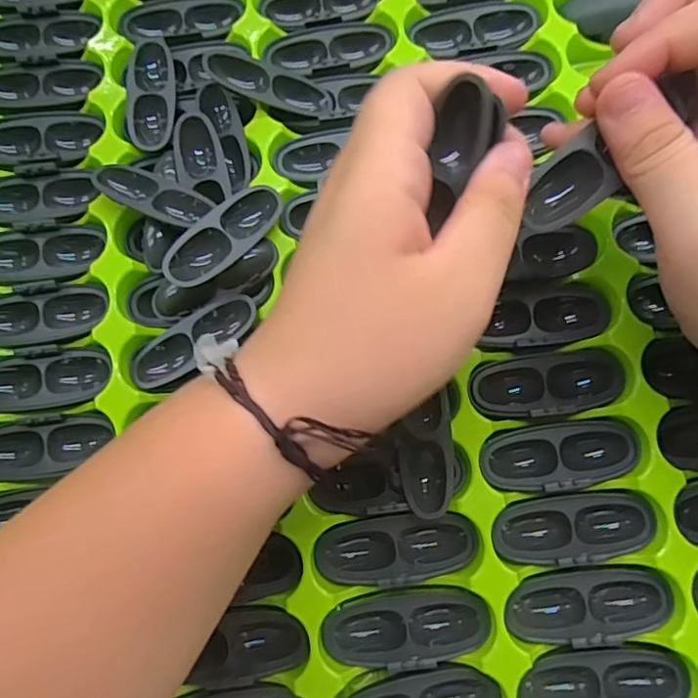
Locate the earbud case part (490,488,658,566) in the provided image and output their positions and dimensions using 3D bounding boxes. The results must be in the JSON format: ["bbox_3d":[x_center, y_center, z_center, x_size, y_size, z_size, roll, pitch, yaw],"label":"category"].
[{"bbox_3d":[0.095,0.076,0.234,0.067,0.010,0.027,-9,79,0],"label":"earbud case part"}]

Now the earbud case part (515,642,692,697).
[{"bbox_3d":[0.104,0.137,0.223,0.068,0.008,0.029,-8,79,0],"label":"earbud case part"}]

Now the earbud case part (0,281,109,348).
[{"bbox_3d":[-0.147,-0.015,0.257,0.063,0.008,0.028,-11,79,-1],"label":"earbud case part"}]

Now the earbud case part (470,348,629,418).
[{"bbox_3d":[0.087,0.016,0.243,0.066,0.007,0.027,-9,79,0],"label":"earbud case part"}]

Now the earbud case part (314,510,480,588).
[{"bbox_3d":[0.021,0.086,0.235,0.067,0.011,0.027,-9,79,0],"label":"earbud case part"}]

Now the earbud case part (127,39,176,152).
[{"bbox_3d":[-0.099,-0.130,0.275,0.022,0.007,0.063,-6,79,0],"label":"earbud case part"}]

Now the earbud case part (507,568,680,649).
[{"bbox_3d":[0.100,0.107,0.227,0.067,0.010,0.028,-9,79,0],"label":"earbud case part"}]

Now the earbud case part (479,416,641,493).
[{"bbox_3d":[0.092,0.046,0.239,0.067,0.008,0.028,-9,79,0],"label":"earbud case part"}]

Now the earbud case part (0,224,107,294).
[{"bbox_3d":[-0.149,-0.043,0.262,0.063,0.009,0.033,-5,79,0],"label":"earbud case part"}]

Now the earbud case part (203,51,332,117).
[{"bbox_3d":[-0.039,-0.131,0.269,0.062,0.005,0.020,10,78,-23],"label":"earbud case part"}]

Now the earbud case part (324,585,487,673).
[{"bbox_3d":[0.024,0.118,0.232,0.068,0.010,0.030,-4,79,0],"label":"earbud case part"}]

